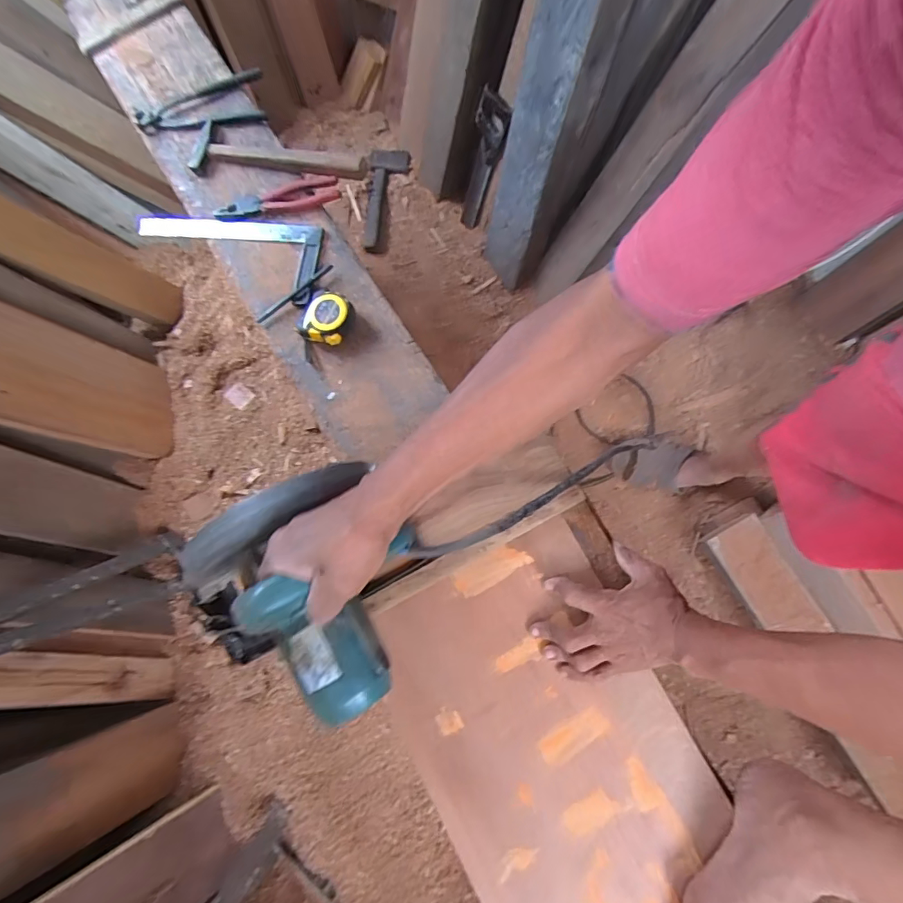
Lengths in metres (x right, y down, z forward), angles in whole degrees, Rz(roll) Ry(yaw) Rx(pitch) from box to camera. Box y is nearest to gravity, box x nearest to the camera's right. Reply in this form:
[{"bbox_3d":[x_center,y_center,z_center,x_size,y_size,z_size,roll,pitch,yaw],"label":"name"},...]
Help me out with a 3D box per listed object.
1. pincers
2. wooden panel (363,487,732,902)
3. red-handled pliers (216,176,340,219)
[{"bbox_3d":[-0.408,-0.564,0.800,0.219,0.019,0.108,-25,77,-5],"label":"pincers"},{"bbox_3d":[0.111,0.320,0.520,0.275,0.020,0.474,-24,80,-3],"label":"wooden panel"},{"bbox_3d":[-0.273,-0.396,0.757,0.191,0.020,0.044,-10,76,-2],"label":"red-handled pliers"}]

